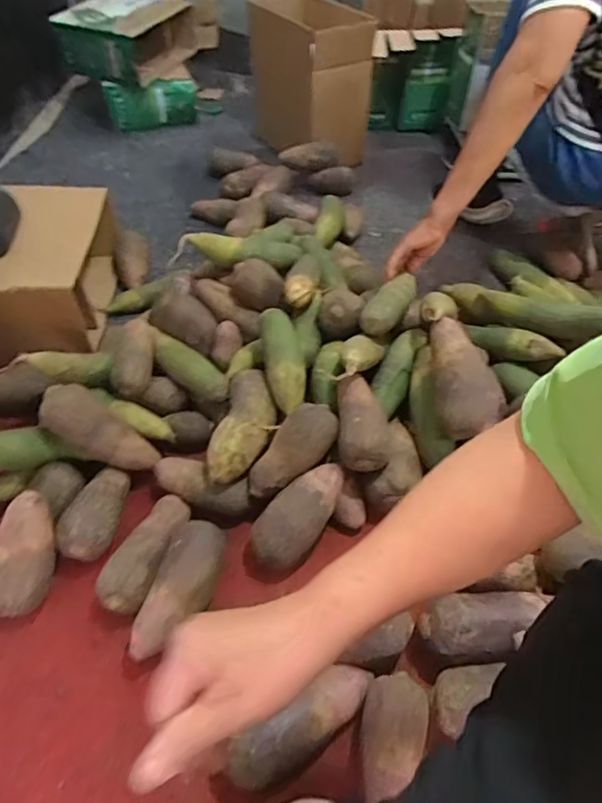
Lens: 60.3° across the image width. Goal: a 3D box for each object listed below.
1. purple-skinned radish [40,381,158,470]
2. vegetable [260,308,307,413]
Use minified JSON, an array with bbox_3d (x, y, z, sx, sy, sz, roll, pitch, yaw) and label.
[{"bbox_3d":[-0.290,0.043,0.747,0.176,0.060,0.071,38,48,-21],"label":"purple-skinned radish"},{"bbox_3d":[-0.026,-0.063,0.776,0.059,0.044,0.164,-9,73,-8],"label":"vegetable"}]

